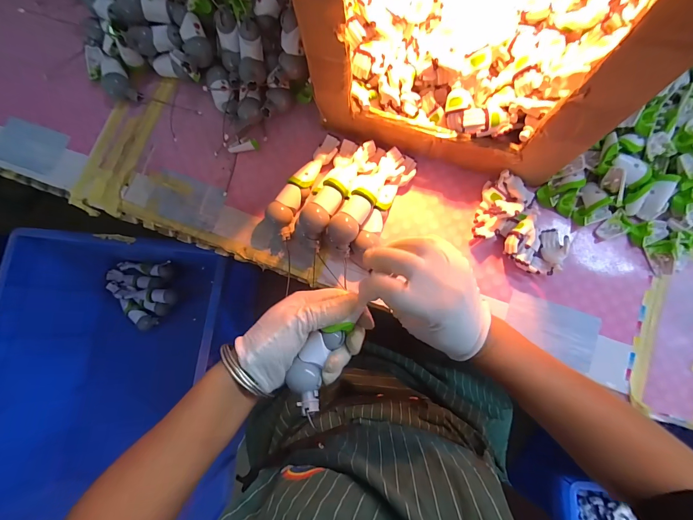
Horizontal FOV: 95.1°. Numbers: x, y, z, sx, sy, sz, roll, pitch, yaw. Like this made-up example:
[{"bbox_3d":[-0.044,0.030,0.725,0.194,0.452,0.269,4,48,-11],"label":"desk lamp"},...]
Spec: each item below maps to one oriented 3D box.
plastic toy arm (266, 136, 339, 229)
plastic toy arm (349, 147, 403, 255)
[{"bbox_3d":[-0.056,-0.108,0.431,0.029,0.030,0.143,33,84,7],"label":"plastic toy arm"},{"bbox_3d":[0.026,-0.082,0.395,0.038,0.029,0.152,31,71,7],"label":"plastic toy arm"}]

